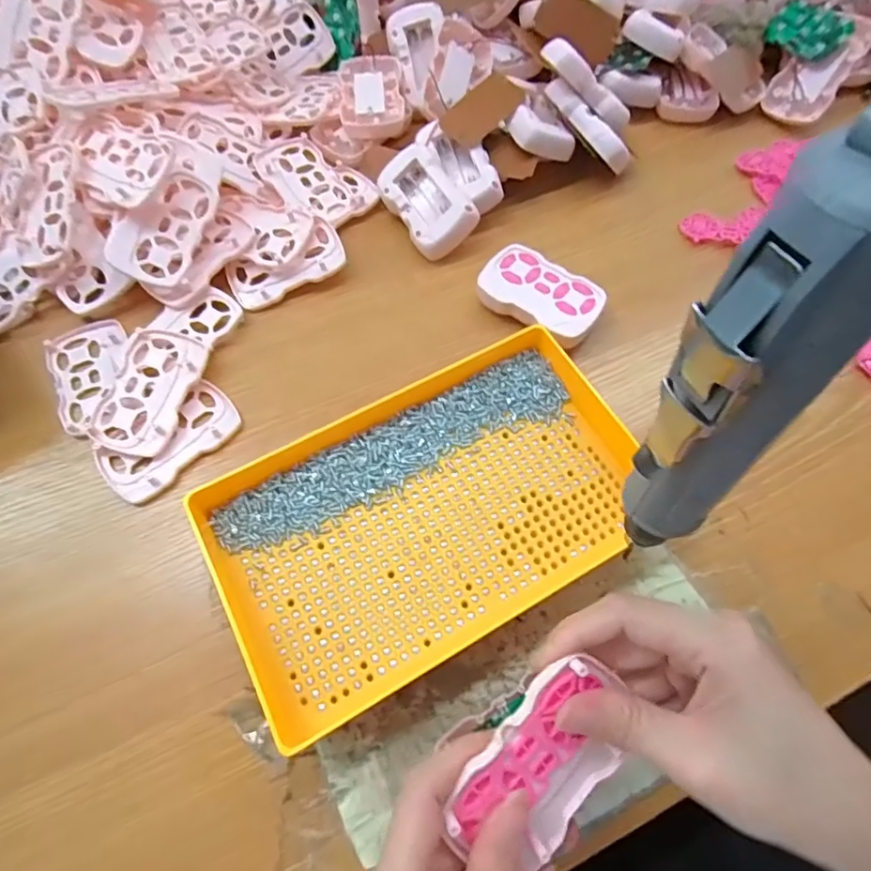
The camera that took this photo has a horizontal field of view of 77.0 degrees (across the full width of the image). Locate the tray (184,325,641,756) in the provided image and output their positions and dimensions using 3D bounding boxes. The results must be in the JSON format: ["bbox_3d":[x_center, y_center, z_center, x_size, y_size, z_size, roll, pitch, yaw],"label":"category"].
[{"bbox_3d":[-0.001,0.042,0.327,0.251,0.033,0.154,-27,68,-13],"label":"tray"}]

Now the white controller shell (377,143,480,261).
[{"bbox_3d":[-0.007,-0.184,0.429,0.052,0.022,0.087,-38,75,13],"label":"white controller shell"}]

